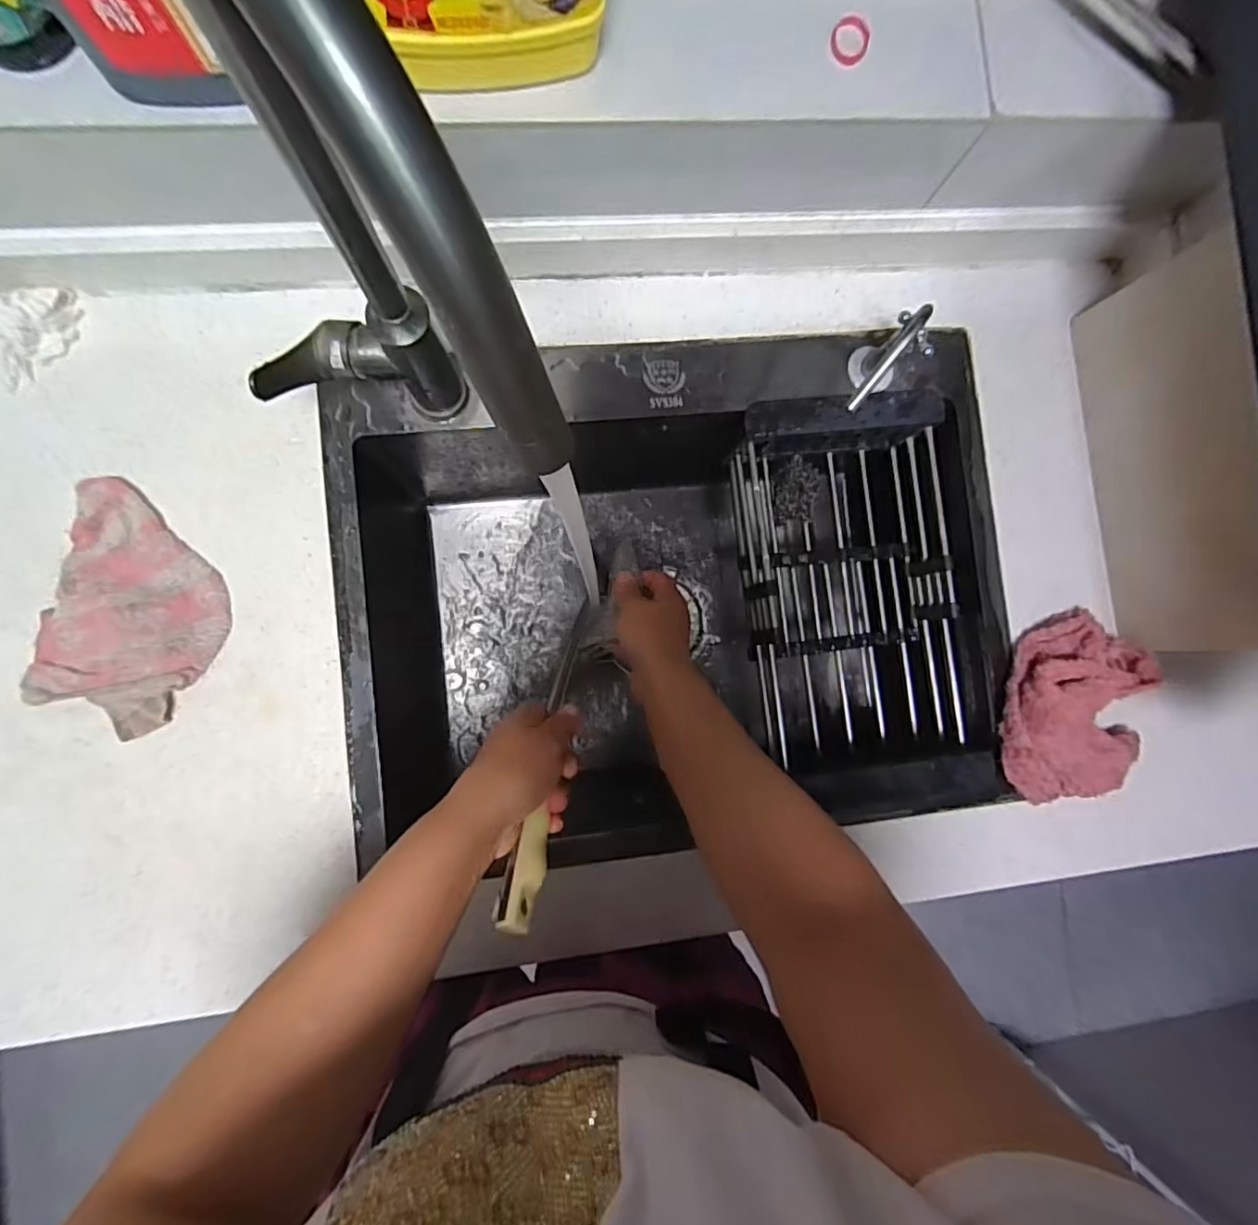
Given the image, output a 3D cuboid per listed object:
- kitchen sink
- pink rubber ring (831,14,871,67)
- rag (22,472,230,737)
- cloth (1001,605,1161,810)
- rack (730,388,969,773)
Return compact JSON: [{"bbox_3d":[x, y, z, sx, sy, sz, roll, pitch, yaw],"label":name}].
[{"bbox_3d":[0.041,-0.024,0.632,0.582,0.218,0.423,-5,87,-6],"label":"kitchen sink"},{"bbox_3d":[0.156,-0.402,0.423,0.027,0.006,0.033,26,85,-4],"label":"pink rubber ring"},{"bbox_3d":[-0.382,-0.001,0.464,0.120,0.035,0.179,15,85,-5],"label":"rag"},{"bbox_3d":[0.399,0.084,0.536,0.124,0.053,0.160,2,86,-7],"label":"cloth"},{"bbox_3d":[0.216,-0.031,0.592,0.192,0.082,0.334,-6,88,-6],"label":"rack"}]

